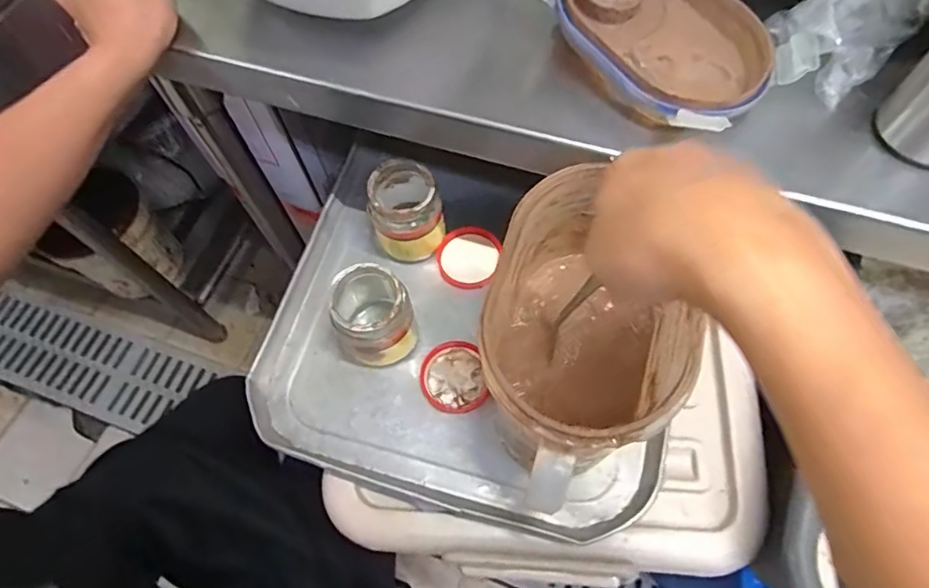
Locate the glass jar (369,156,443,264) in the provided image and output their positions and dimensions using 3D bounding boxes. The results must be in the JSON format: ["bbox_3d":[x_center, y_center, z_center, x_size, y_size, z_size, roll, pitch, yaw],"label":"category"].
[{"bbox_3d":[-0.056,-0.078,0.510,0.065,0.082,0.066,-1,63,2],"label":"glass jar"}]

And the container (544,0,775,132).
[{"bbox_3d":[0.144,-0.191,0.380,0.133,0.043,0.166,-32,66,-14],"label":"container"}]

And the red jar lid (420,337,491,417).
[{"bbox_3d":[-0.010,0.076,0.483,0.056,0.012,0.063,-14,63,-5],"label":"red jar lid"}]

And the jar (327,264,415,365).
[{"bbox_3d":[-0.083,0.019,0.470,0.058,0.088,0.074,-30,66,-13],"label":"jar"}]

